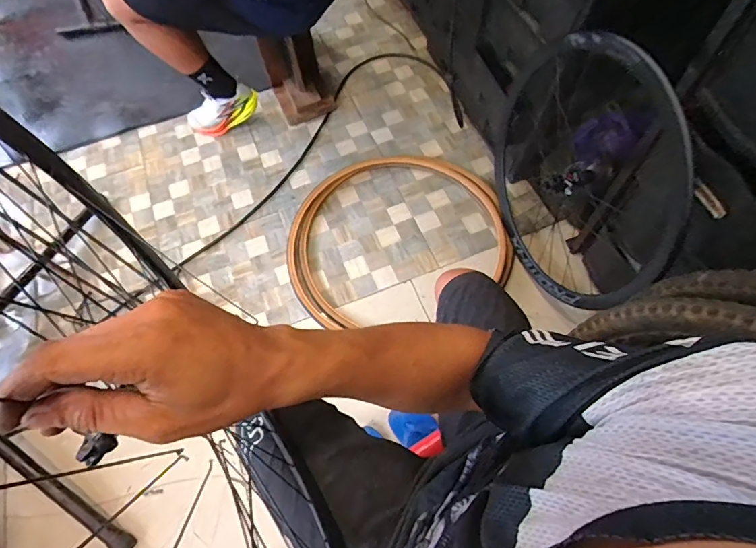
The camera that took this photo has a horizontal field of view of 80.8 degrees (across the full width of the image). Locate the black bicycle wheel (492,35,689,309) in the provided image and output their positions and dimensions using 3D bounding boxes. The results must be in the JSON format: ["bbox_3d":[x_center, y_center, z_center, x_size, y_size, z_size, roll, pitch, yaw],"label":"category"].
[{"bbox_3d":[0.452,-0.263,1.068,0.164,0.598,0.680,-17,64,-6],"label":"black bicycle wheel"}]

